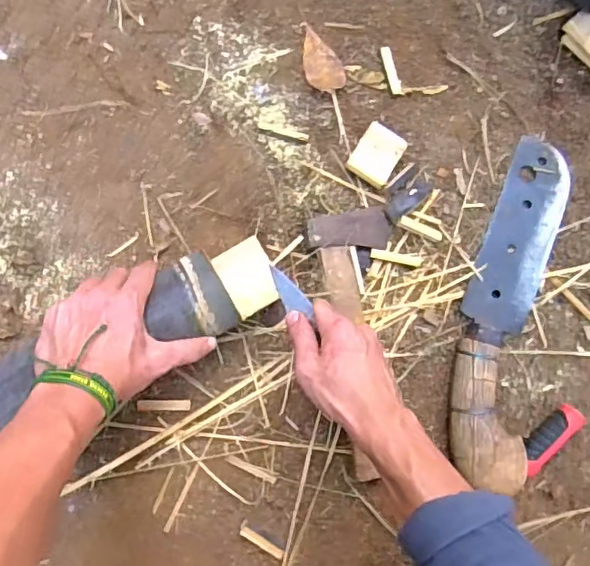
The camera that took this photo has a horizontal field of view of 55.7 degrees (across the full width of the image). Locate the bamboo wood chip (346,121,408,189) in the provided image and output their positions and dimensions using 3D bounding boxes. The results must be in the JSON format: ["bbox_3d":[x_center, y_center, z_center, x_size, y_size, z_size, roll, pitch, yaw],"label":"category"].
[{"bbox_3d":[0.087,-0.135,0.592,0.046,0.021,0.057,32,84,-7],"label":"bamboo wood chip"}]

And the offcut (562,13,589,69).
[{"bbox_3d":[0.331,-0.275,0.626,0.046,0.019,0.059,-43,96,-7],"label":"offcut"}]

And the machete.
[{"bbox_3d":[0.226,0.022,0.584,0.080,0.052,0.363,15,87,-9],"label":"machete"}]

